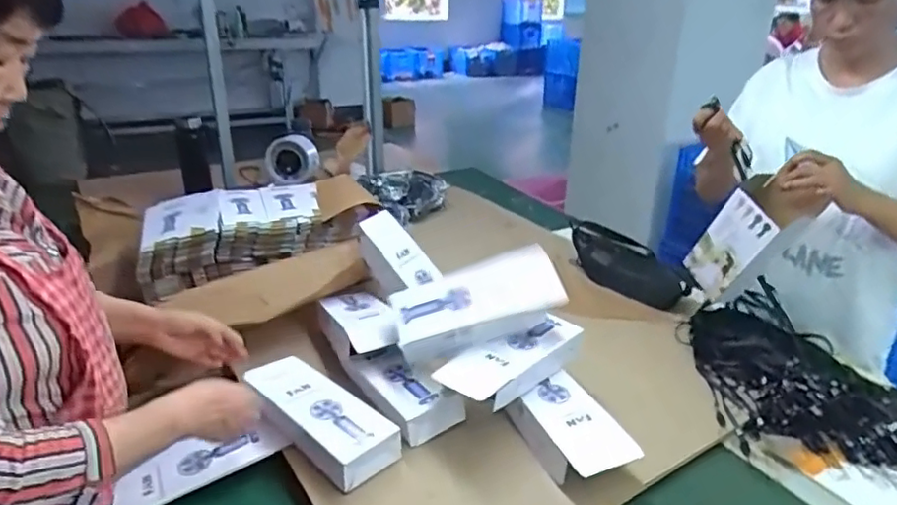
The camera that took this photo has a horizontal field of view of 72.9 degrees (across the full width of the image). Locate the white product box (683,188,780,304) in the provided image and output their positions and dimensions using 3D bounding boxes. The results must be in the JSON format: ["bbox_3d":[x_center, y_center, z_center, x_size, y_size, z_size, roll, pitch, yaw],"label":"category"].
[{"bbox_3d":[0.476,-0.005,1.047,0.025,0.198,0.096,-13,54,-26],"label":"white product box"}]

